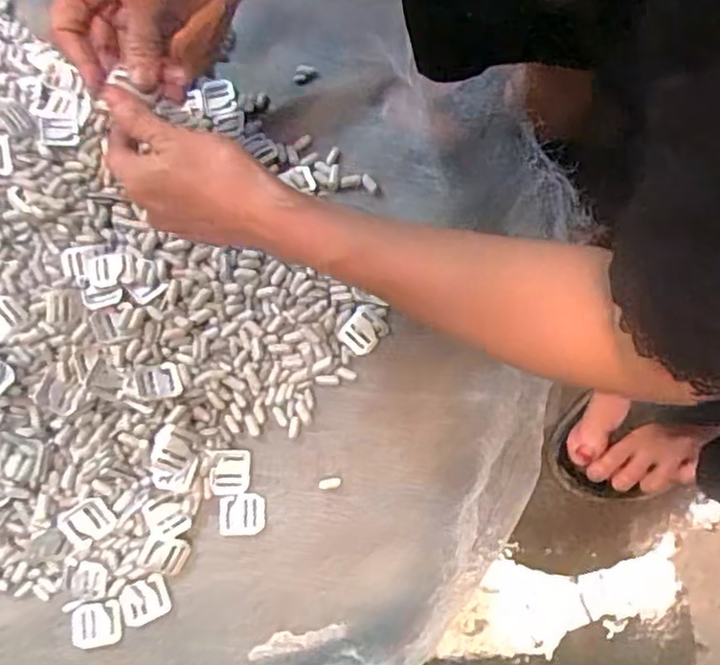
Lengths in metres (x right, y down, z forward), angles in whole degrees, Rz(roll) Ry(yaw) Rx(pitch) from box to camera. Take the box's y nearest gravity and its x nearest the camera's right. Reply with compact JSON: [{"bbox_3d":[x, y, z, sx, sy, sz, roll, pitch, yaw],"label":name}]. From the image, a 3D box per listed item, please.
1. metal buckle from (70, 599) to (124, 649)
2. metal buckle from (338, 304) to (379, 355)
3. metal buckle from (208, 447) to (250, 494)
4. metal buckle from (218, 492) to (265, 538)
[{"bbox_3d":[-0.198,0.219,0.491,0.037,0.005,0.031,-8,72,2],"label":"metal buckle"},{"bbox_3d":[0.001,-0.002,0.534,0.030,0.004,0.037,33,78,14],"label":"metal buckle"},{"bbox_3d":[-0.103,0.110,0.512,0.031,0.004,0.035,3,84,-8],"label":"metal buckle"},{"bbox_3d":[-0.092,0.142,0.507,0.035,0.004,0.031,-4,72,4],"label":"metal buckle"}]

